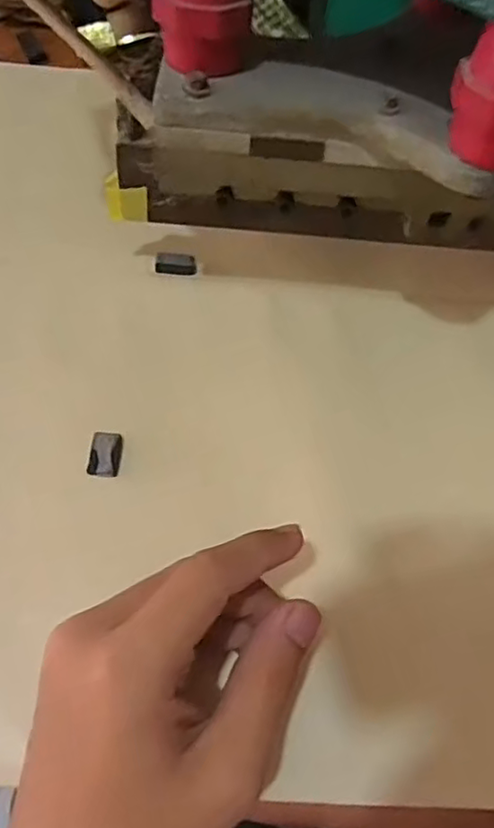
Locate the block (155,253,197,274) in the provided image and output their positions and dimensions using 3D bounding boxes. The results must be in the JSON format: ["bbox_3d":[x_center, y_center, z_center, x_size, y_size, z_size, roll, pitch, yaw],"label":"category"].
[{"bbox_3d":[-0.043,-0.091,0.381,0.024,0.009,0.011,4,56,-2],"label":"block"}]

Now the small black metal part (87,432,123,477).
[{"bbox_3d":[-0.069,0.020,0.307,0.015,0.007,0.022,4,56,-2],"label":"small black metal part"}]

